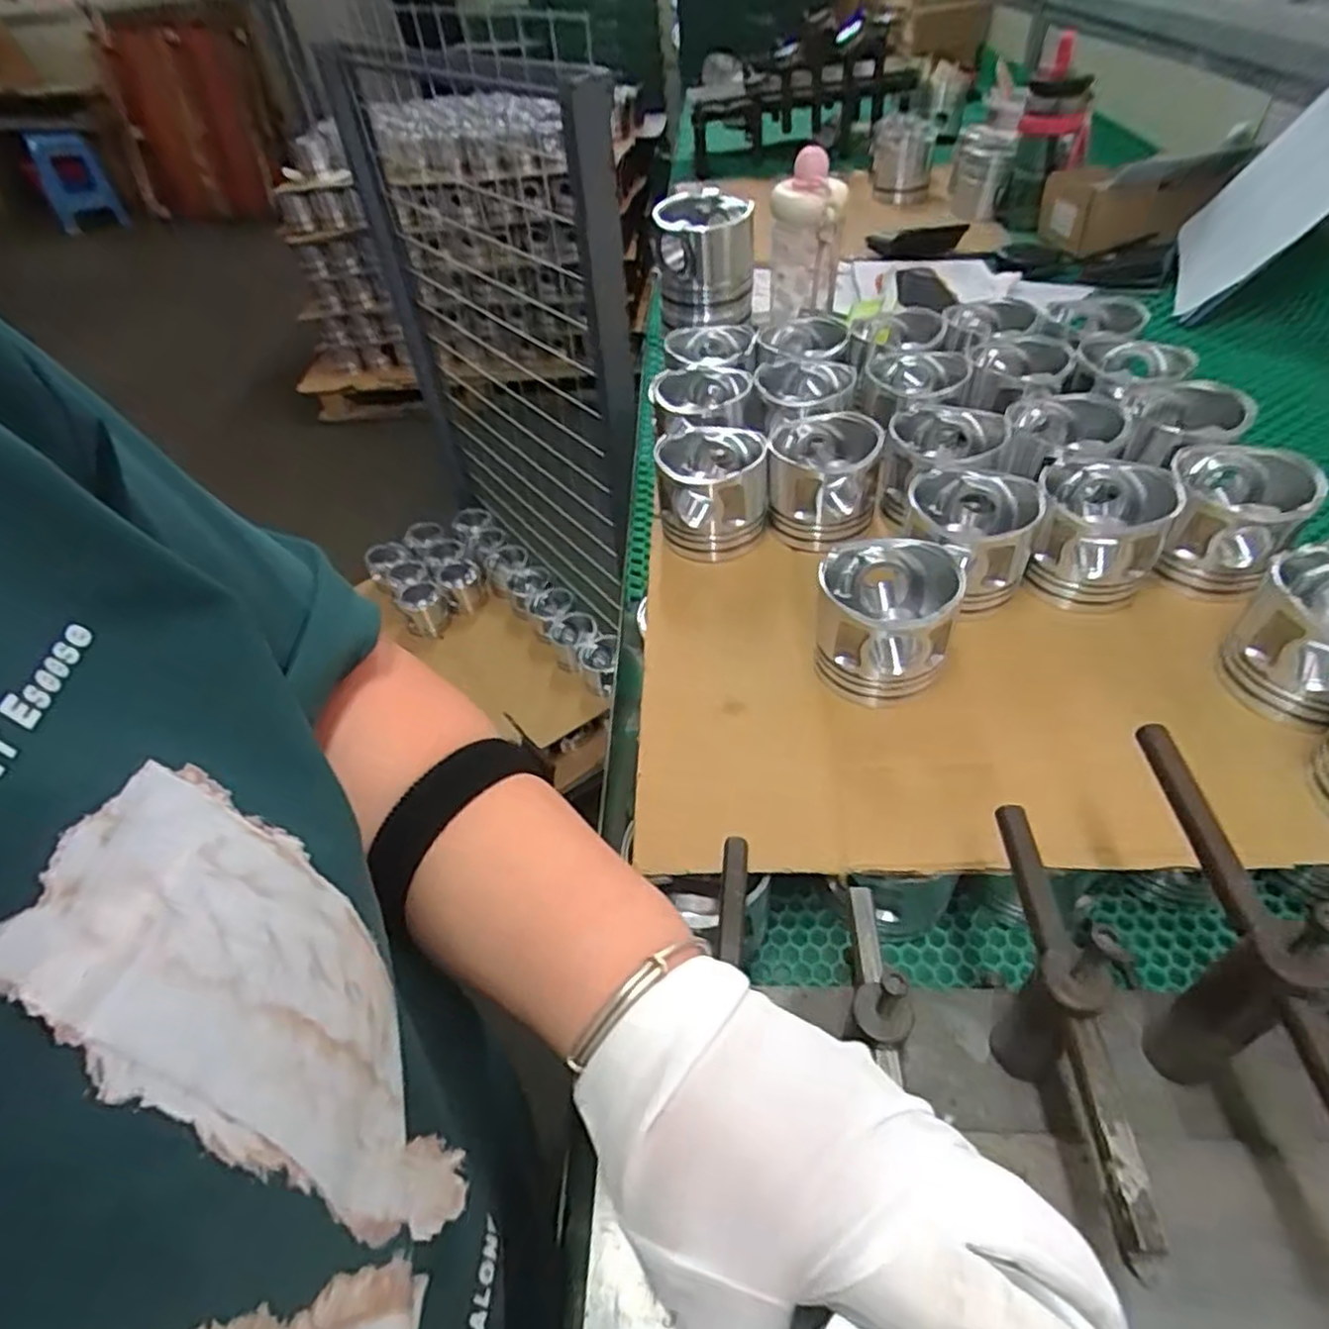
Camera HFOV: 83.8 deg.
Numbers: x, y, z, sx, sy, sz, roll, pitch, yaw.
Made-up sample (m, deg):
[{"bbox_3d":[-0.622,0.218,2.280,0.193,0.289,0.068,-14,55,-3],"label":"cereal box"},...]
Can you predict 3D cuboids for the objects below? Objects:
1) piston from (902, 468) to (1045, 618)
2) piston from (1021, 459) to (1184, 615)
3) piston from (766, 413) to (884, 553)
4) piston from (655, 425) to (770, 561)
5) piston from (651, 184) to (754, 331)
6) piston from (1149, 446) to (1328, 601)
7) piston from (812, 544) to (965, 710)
[{"bbox_3d":[0.209,-0.083,0.518,0.085,0.073,0.088,8,48,14],"label":"piston"},{"bbox_3d":[0.293,-0.090,0.507,0.080,0.073,0.081,10,48,16],"label":"piston"},{"bbox_3d":[0.122,-0.141,0.575,0.082,0.073,0.087,4,47,10],"label":"piston"},{"bbox_3d":[0.038,-0.136,0.587,0.084,0.075,0.086,-3,46,3],"label":"piston"},{"bbox_3d":[0.045,-0.460,0.859,0.111,0.120,0.120,-2,46,5],"label":"piston"},{"bbox_3d":[0.373,-0.094,0.494,0.080,0.075,0.082,20,52,23],"label":"piston"},{"bbox_3d":[0.137,-0.025,0.468,0.079,0.072,0.080,8,48,14],"label":"piston"}]

